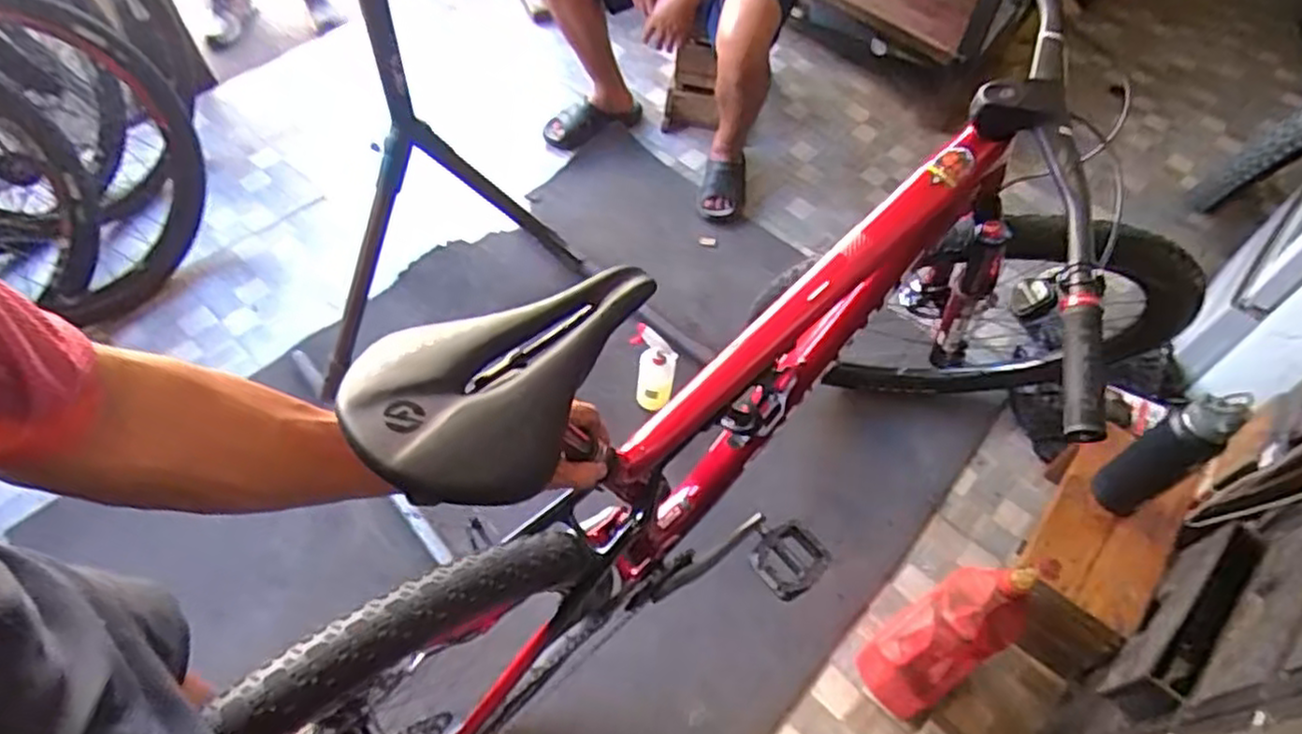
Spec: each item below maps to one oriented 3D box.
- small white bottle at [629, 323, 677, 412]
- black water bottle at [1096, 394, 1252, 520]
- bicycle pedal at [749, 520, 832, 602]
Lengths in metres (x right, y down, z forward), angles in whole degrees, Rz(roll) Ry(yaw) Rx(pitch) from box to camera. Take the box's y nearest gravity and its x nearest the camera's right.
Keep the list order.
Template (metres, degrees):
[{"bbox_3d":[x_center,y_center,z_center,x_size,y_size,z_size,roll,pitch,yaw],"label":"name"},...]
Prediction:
[{"bbox_3d":[0.006,0.008,1.566,0.087,0.199,0.074,-4,28,-6],"label":"small white bottle"},{"bbox_3d":[0.849,0.142,1.220,0.070,0.307,0.090,-24,61,-18],"label":"black water bottle"},{"bbox_3d":[0.209,0.290,1.125,0.115,0.028,0.100,-31,63,-22],"label":"bicycle pedal"}]

